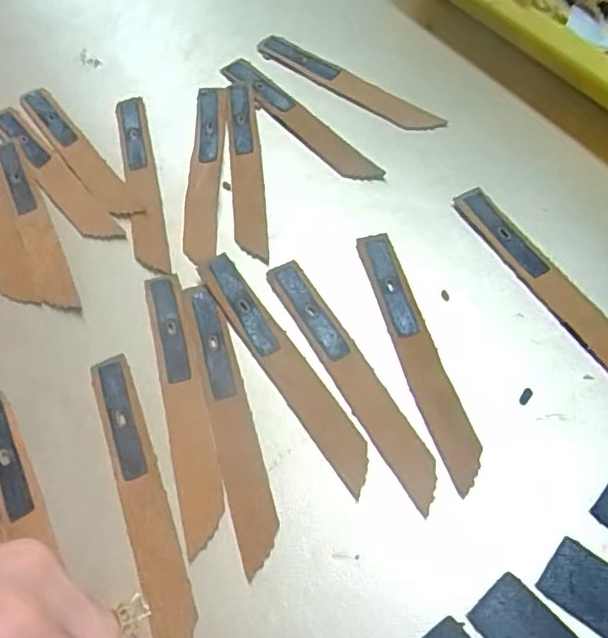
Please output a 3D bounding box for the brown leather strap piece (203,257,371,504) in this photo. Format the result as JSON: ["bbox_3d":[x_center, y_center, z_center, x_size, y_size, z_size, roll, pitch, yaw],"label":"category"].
[{"bbox_3d":[-0.009,0.019,0.258,0.017,0.008,0.124,-31,62,-14],"label":"brown leather strap piece"}]

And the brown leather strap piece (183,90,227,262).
[{"bbox_3d":[-0.052,-0.080,0.316,0.016,0.004,0.119,2,62,-5],"label":"brown leather strap piece"}]

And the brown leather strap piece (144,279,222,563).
[{"bbox_3d":[-0.052,0.032,0.253,0.016,0.004,0.125,-15,60,-5],"label":"brown leather strap piece"}]

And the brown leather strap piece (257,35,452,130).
[{"bbox_3d":[0.025,-0.137,0.345,0.124,0.004,0.018,34,75,19],"label":"brown leather strap piece"}]

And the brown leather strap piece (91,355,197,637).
[{"bbox_3d":[-0.065,0.069,0.233,0.017,0.004,0.124,-21,60,-8],"label":"brown leather strap piece"}]

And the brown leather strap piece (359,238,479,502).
[{"bbox_3d":[0.049,0.012,0.258,0.015,0.004,0.123,-15,60,-5],"label":"brown leather strap piece"}]

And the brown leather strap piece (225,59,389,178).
[{"bbox_3d":[-0.004,-0.113,0.333,0.019,0.004,0.125,-37,64,-17],"label":"brown leather strap piece"}]

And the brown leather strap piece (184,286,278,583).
[{"bbox_3d":[-0.031,0.039,0.250,0.017,0.005,0.126,-16,60,-5],"label":"brown leather strap piece"}]

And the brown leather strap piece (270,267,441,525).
[{"bbox_3d":[0.020,0.022,0.254,0.018,0.004,0.124,-27,62,-12],"label":"brown leather strap piece"}]

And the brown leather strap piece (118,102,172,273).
[{"bbox_3d":[-0.087,-0.075,0.318,0.017,0.006,0.124,-13,60,-4],"label":"brown leather strap piece"}]

